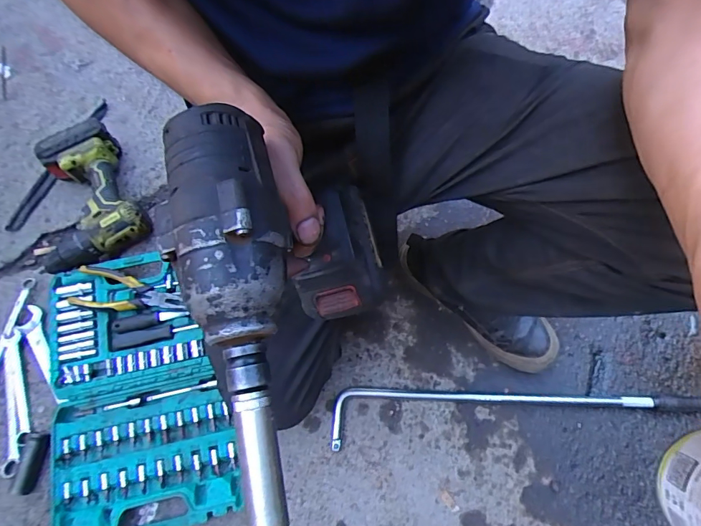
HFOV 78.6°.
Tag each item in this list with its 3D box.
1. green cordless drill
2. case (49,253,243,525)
[{"bbox_3d":[-0.442,-0.102,0.696,0.171,0.068,0.231,-27,74,-11],"label":"green cordless drill"},{"bbox_3d":[-0.297,0.170,0.614,0.251,0.044,0.385,-11,71,-6],"label":"case"}]

